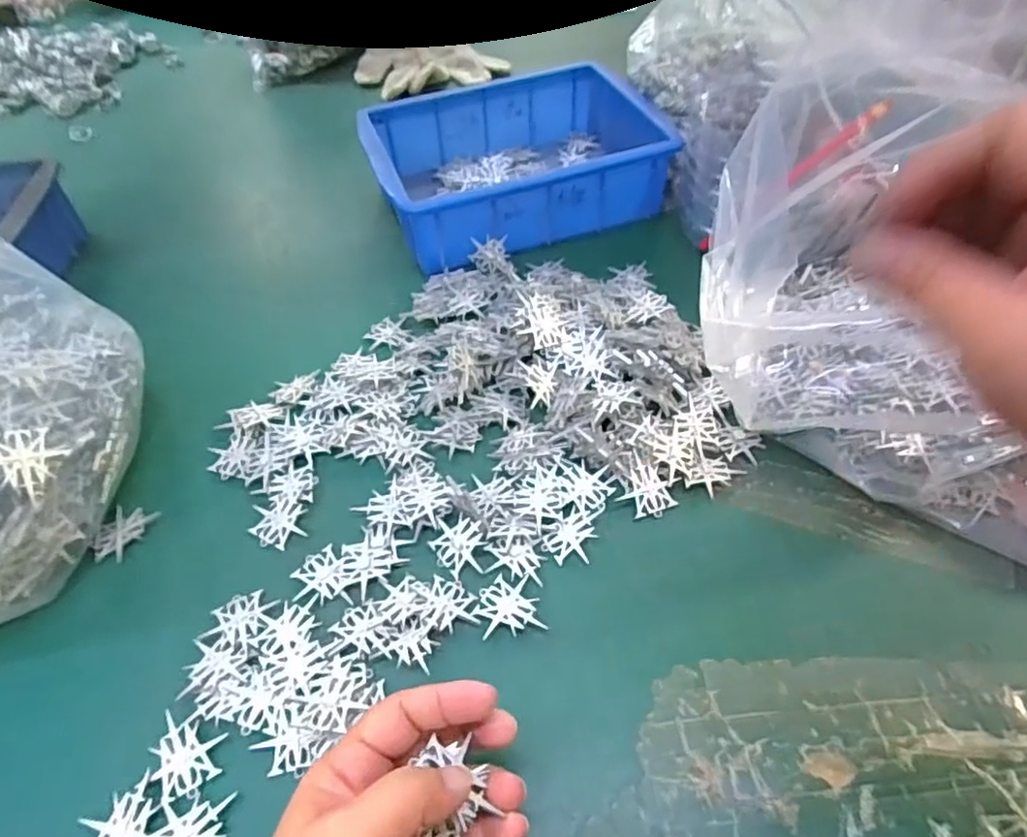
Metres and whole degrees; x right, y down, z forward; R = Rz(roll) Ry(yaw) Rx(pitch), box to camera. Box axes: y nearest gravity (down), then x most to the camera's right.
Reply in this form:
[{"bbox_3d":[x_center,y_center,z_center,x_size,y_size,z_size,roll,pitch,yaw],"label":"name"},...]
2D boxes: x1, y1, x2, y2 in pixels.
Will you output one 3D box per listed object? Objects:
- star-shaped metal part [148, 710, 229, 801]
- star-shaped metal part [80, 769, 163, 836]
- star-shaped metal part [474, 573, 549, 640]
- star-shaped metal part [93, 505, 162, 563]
[{"bbox_3d":[-0.155,0.161,0.305,0.031,0.005,0.036,-7,52,-3],"label":"star-shaped metal part"},{"bbox_3d":[-0.175,0.186,0.285,0.031,0.004,0.034,-27,56,-18],"label":"star-shaped metal part"},{"bbox_3d":[-0.003,0.101,0.345,0.032,0.004,0.033,-17,53,-11],"label":"star-shaped metal part"},{"bbox_3d":[-0.238,0.069,0.386,0.029,0.007,0.036,12,54,11],"label":"star-shaped metal part"}]

